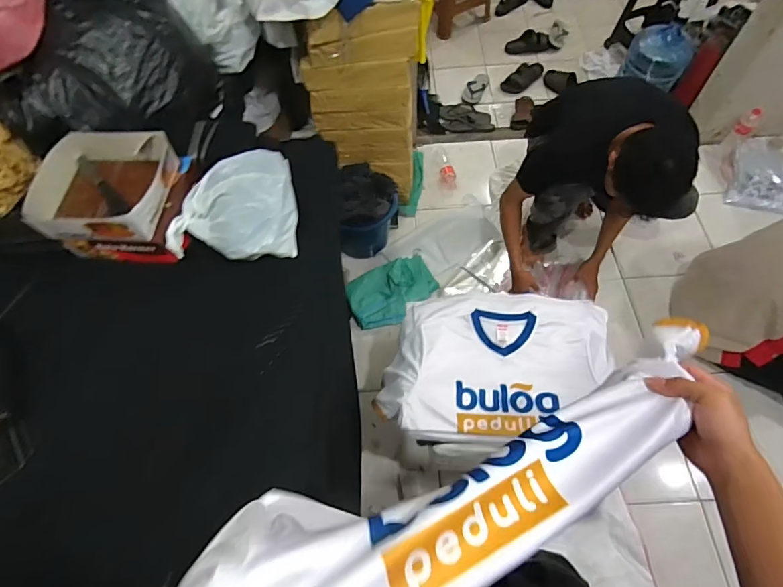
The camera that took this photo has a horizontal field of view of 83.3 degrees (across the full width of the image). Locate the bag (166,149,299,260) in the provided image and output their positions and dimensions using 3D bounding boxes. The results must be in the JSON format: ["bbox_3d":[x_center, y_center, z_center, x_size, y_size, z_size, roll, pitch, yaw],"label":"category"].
[{"bbox_3d":[-0.283,-0.176,0.827,0.215,0.070,0.226,2,63,3],"label":"bag"}]

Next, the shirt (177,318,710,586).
[{"bbox_3d":[0.107,0.189,0.442,0.620,0.061,0.141,-17,63,-18],"label":"shirt"}]

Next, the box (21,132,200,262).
[{"bbox_3d":[-0.510,-0.184,0.825,0.232,0.105,0.212,4,63,4],"label":"box"}]

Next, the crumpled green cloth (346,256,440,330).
[{"bbox_3d":[0.002,-0.010,1.693,0.347,0.044,0.247,-28,65,-12],"label":"crumpled green cloth"}]

